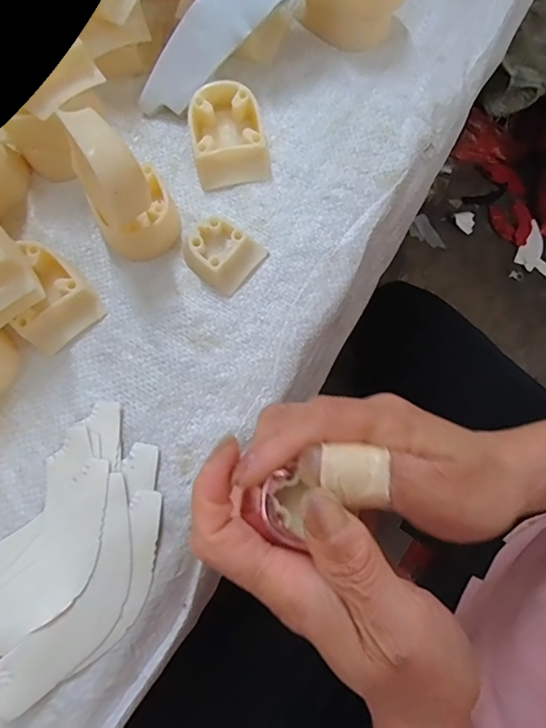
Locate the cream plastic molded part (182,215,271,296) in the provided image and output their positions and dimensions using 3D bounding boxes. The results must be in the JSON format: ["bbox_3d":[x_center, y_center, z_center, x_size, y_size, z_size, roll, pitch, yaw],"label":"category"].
[{"bbox_3d":[-0.030,-0.067,0.272,0.038,0.016,0.037,39,80,6],"label":"cream plastic molded part"}]

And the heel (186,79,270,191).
[{"bbox_3d":[-0.028,-0.145,0.286,0.045,0.022,0.056,-11,78,-4],"label":"heel"}]

